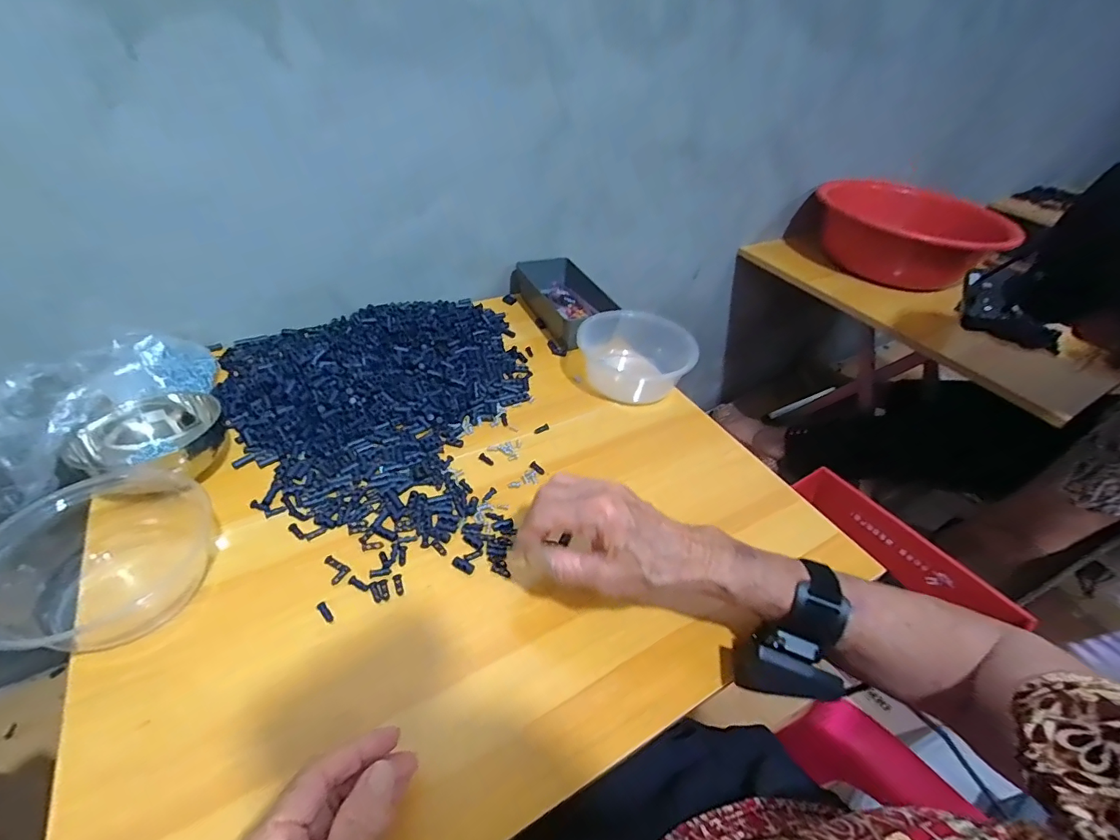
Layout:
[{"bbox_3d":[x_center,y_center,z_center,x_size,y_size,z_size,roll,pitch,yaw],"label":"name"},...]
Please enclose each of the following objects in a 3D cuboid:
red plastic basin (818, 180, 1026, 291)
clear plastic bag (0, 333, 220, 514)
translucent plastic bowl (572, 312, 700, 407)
[{"bbox_3d":[0.677,-0.351,0.962,0.271,0.140,0.304,-14,46,-23],"label":"red plastic basin"},{"bbox_3d":[-0.492,-0.017,0.510,0.225,0.089,0.116,-28,51,-10],"label":"clear plastic bag"},{"bbox_3d":[0.092,-0.084,0.623,0.128,0.061,0.123,4,42,-4],"label":"translucent plastic bowl"}]

